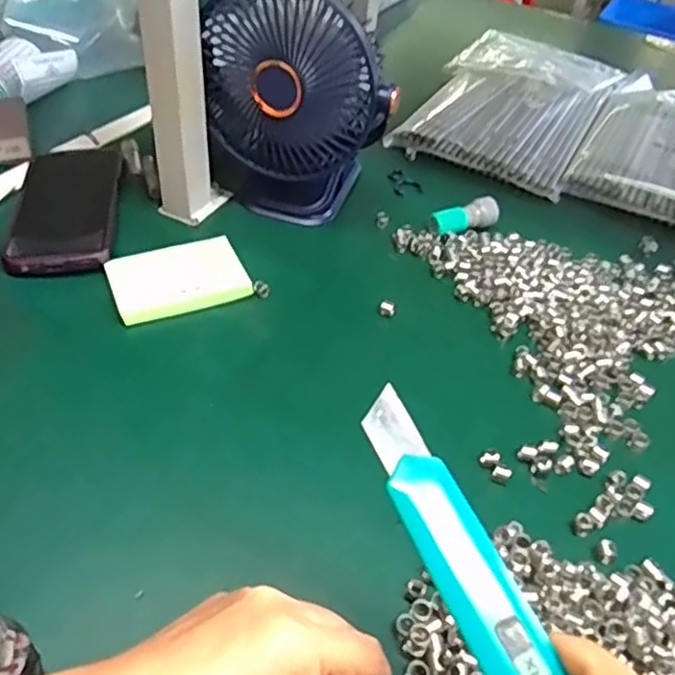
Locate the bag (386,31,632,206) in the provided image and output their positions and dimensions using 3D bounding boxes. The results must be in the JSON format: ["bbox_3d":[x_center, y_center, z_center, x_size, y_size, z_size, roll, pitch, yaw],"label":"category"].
[{"bbox_3d":[0.204,-0.271,0.766,0.195,0.035,0.321,20,44,14],"label":"bag"}]

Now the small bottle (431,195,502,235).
[{"bbox_3d":[0.113,-0.106,0.583,0.063,0.021,0.021,-15,46,-21],"label":"small bottle"}]

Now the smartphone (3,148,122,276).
[{"bbox_3d":[-0.224,-0.111,0.556,0.076,0.018,0.178,-3,43,-10],"label":"smartphone"}]

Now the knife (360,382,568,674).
[{"bbox_3d":[0.047,0.084,0.226,0.023,0.008,0.144,-17,63,-24],"label":"knife"}]

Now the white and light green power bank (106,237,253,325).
[{"bbox_3d":[-0.119,-0.043,0.498,0.095,0.018,0.064,-15,47,-22],"label":"white and light green power bank"}]

